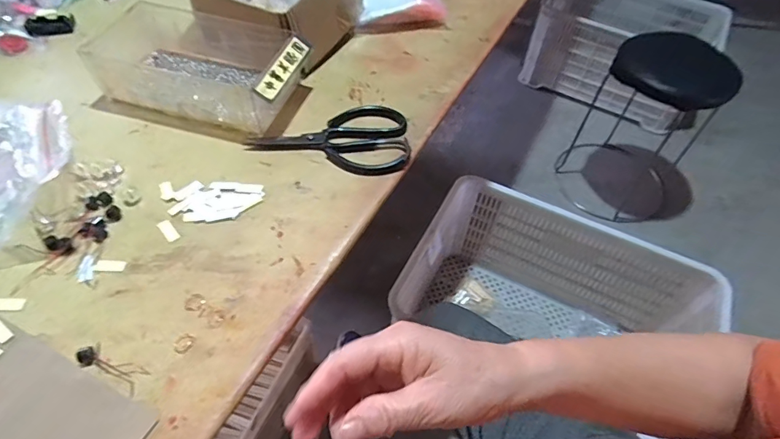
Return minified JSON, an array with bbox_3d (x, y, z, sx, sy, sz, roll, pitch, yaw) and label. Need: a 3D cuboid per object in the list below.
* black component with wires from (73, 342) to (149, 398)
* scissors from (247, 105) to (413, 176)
[{"bbox_3d":[-0.222,0.116,0.355,0.060,0.007,0.020,22,54,15],"label":"black component with wires"},{"bbox_3d":[-0.067,-0.099,0.527,0.180,0.008,0.105,4,52,2],"label":"scissors"}]

